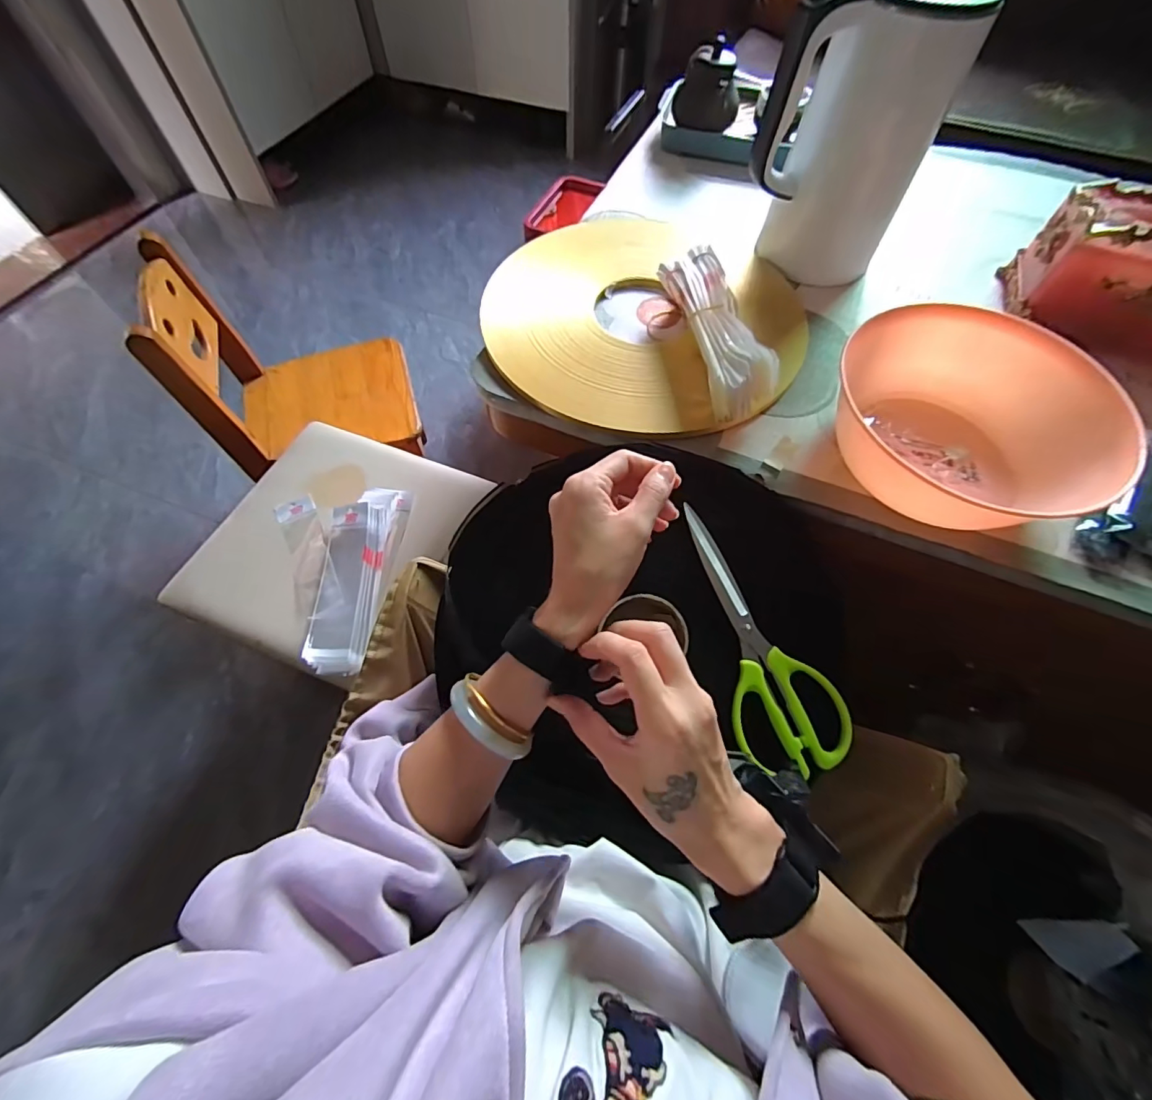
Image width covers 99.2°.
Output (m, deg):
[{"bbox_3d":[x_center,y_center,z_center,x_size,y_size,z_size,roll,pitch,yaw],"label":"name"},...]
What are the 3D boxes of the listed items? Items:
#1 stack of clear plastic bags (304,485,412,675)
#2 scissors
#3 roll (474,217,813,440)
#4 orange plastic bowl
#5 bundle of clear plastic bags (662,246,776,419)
[{"bbox_3d":[-0.282,0.026,0.621,0.084,0.021,0.254,4,62,1],"label":"stack of clear plastic bags"},{"bbox_3d":[0.153,0.075,0.434,0.088,0.017,0.238,-20,77,-11],"label":"scissors"},{"bbox_3d":[0.080,-0.290,0.585,0.371,0.025,0.366,1,61,-1],"label":"roll"},{"bbox_3d":[0.373,-0.122,0.465,0.204,0.089,0.197,0,62,-1],"label":"orange plastic bowl"},{"bbox_3d":[0.142,-0.238,0.518,0.068,0.052,0.210,-12,63,-7],"label":"bundle of clear plastic bags"}]

